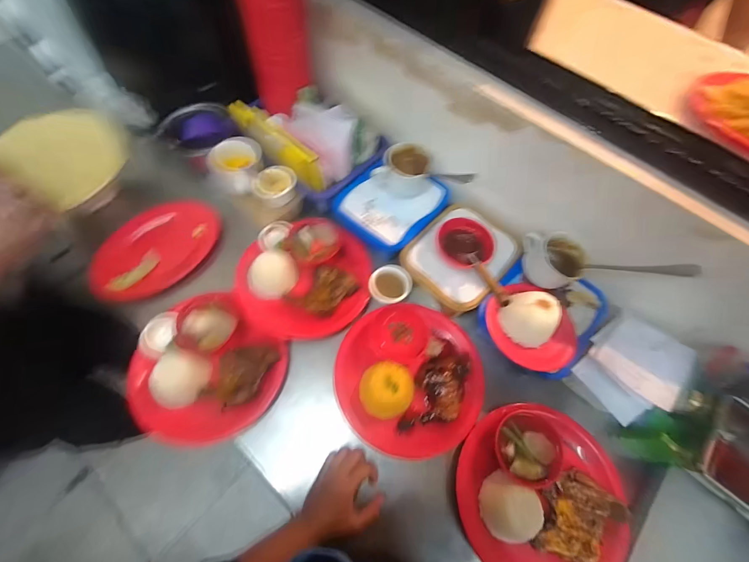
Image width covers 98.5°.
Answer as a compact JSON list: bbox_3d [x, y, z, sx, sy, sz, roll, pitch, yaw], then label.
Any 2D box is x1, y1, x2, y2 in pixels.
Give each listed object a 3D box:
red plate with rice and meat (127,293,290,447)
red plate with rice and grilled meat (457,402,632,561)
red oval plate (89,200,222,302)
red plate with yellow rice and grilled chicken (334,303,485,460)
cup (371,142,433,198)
[{"bbox_3d":[-0.283,0.141,0.531,0.237,0.062,0.217,1,65,-1],"label":"red plate with rice and meat"},{"bbox_3d":[0.247,0.313,0.475,0.236,0.040,0.240,1,65,-1],"label":"red plate with rice and grilled meat"},{"bbox_3d":[-0.419,-0.064,0.628,0.147,0.039,0.246,32,68,12],"label":"red oval plate"},{"bbox_3d":[0.061,0.159,0.532,0.238,0.062,0.228,1,65,-1],"label":"red plate with yellow rice and grilled chicken"},{"bbox_3d":[0.060,-0.212,0.616,0.087,0.064,0.087,1,65,-1],"label":"cup"}]

